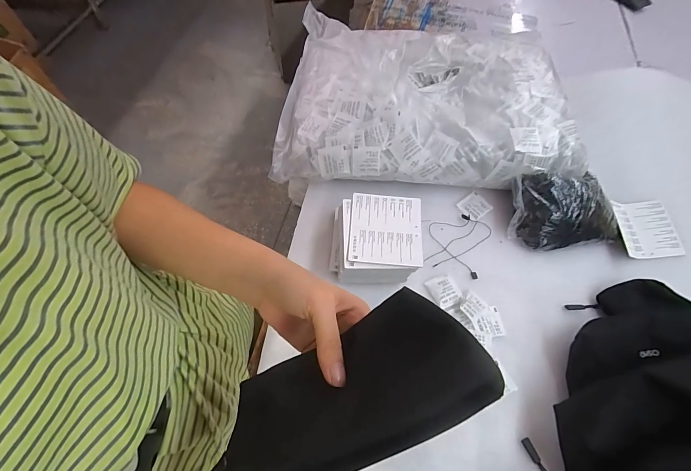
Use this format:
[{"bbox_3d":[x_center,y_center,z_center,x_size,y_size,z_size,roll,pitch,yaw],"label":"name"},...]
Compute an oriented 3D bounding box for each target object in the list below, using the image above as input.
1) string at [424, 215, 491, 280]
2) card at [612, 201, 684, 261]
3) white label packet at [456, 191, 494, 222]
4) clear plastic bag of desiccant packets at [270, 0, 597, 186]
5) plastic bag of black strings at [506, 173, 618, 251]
[{"bbox_3d":[0.160,0.010,0.489,0.084,0.005,0.103,25,62,10],"label":"string"},{"bbox_3d":[0.447,-0.009,0.504,0.083,0.016,0.087,-3,61,-5],"label":"card"},{"bbox_3d":[0.198,-0.044,0.520,0.043,0.006,0.039,-33,68,-19],"label":"white label packet"},{"bbox_3d":[0.122,-0.233,0.567,0.440,0.097,0.342,5,61,-1],"label":"clear plastic bag of desiccant packets"},{"bbox_3d":[0.316,-0.035,0.482,0.150,0.046,0.109,-3,95,-11],"label":"plastic bag of black strings"}]

